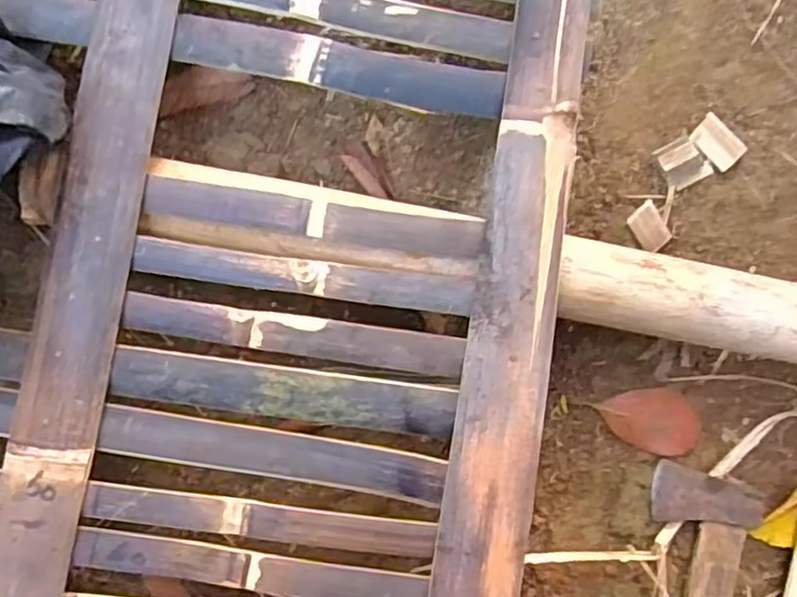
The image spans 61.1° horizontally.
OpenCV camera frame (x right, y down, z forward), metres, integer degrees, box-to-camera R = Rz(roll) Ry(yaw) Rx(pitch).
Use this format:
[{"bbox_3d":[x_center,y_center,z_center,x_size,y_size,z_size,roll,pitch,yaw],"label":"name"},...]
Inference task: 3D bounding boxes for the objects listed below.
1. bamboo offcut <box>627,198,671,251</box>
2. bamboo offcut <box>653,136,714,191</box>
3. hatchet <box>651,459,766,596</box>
[{"bbox_3d":[0.197,-0.056,0.530,0.026,0.004,0.035,-35,91,-6],"label":"bamboo offcut"},{"bbox_3d":[0.222,-0.106,0.527,0.035,0.008,0.036,-28,91,-6],"label":"bamboo offcut"},{"bbox_3d":[0.225,0.279,0.516,0.082,0.028,0.287,7,87,-5],"label":"hatchet"}]

